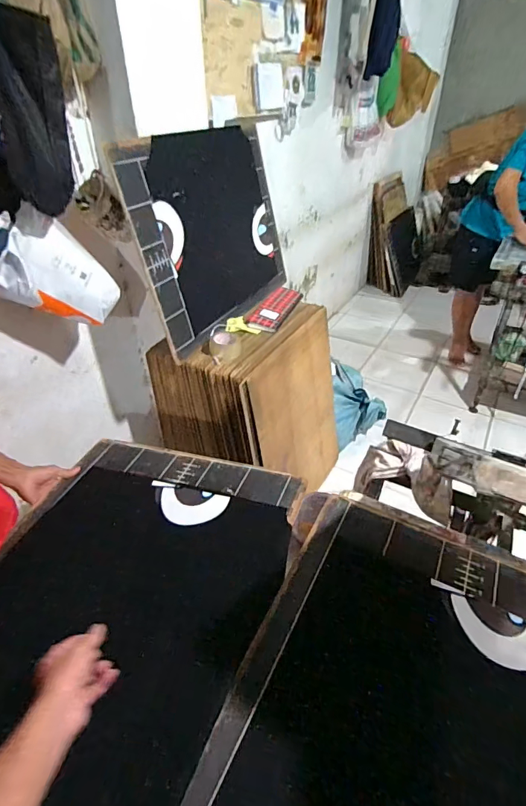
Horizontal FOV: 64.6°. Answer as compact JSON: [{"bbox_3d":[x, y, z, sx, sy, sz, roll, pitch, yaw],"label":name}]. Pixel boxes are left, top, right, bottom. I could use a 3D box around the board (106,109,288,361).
[{"bbox_3d":[-0.139,-0.597,1.417,0.033,0.576,0.818,4,36,30],"label":"board"}]

